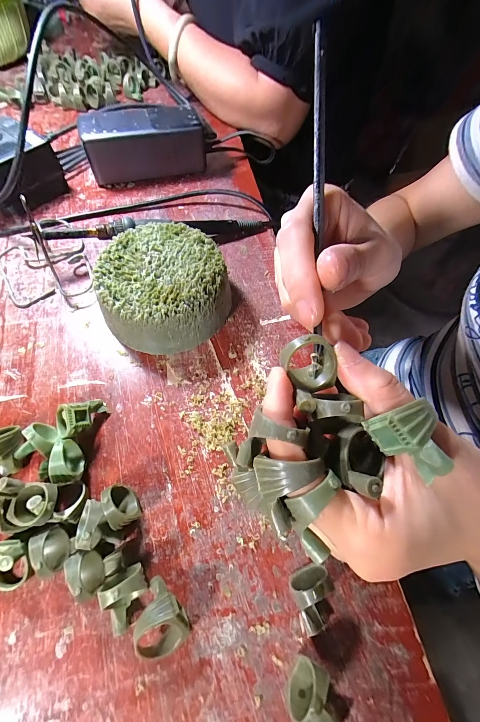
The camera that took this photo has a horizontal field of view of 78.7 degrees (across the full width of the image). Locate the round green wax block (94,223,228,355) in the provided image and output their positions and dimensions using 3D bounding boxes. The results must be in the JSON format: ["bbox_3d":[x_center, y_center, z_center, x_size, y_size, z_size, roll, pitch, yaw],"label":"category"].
[{"bbox_3d":[-0.062,-0.060,0.243,0.097,0.046,0.098,1,62,-3],"label":"round green wax block"}]

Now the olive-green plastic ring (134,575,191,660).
[{"bbox_3d":[-0.039,0.135,0.153,0.025,0.023,0.032,5,62,-1],"label":"olive-green plastic ring"}]

